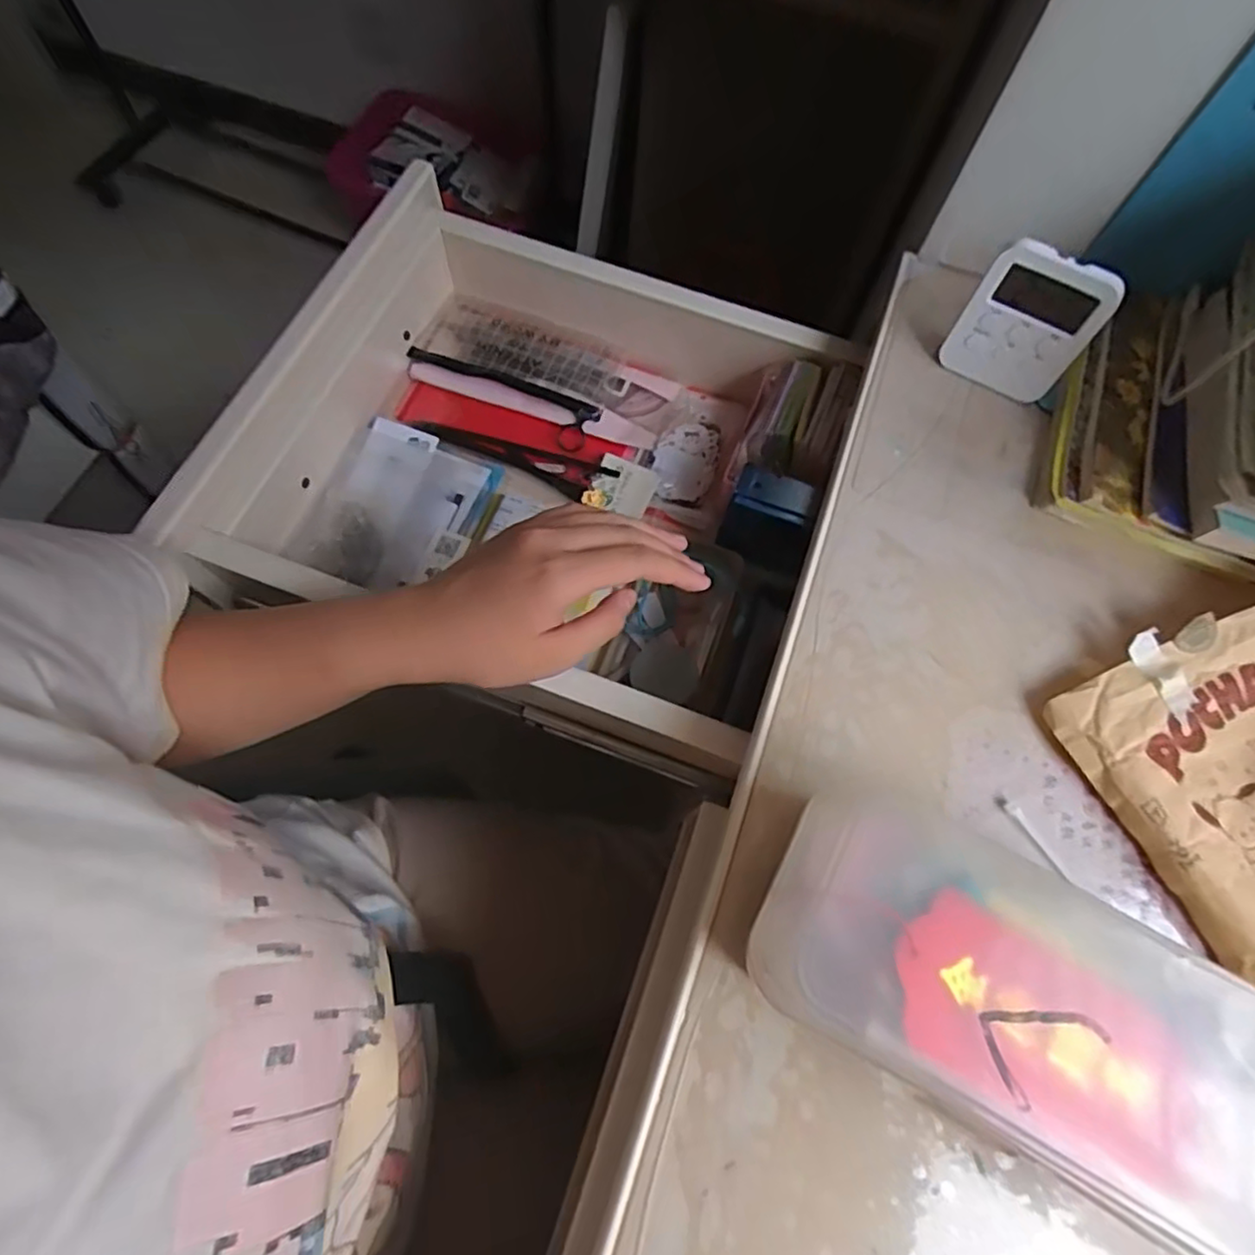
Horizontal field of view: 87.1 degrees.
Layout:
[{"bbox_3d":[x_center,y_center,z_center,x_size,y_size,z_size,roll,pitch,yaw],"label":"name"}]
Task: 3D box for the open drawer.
[{"bbox_3d":[-0.060,-0.121,0.495,0.392,0.135,0.351,20,69,4],"label":"open drawer"}]

